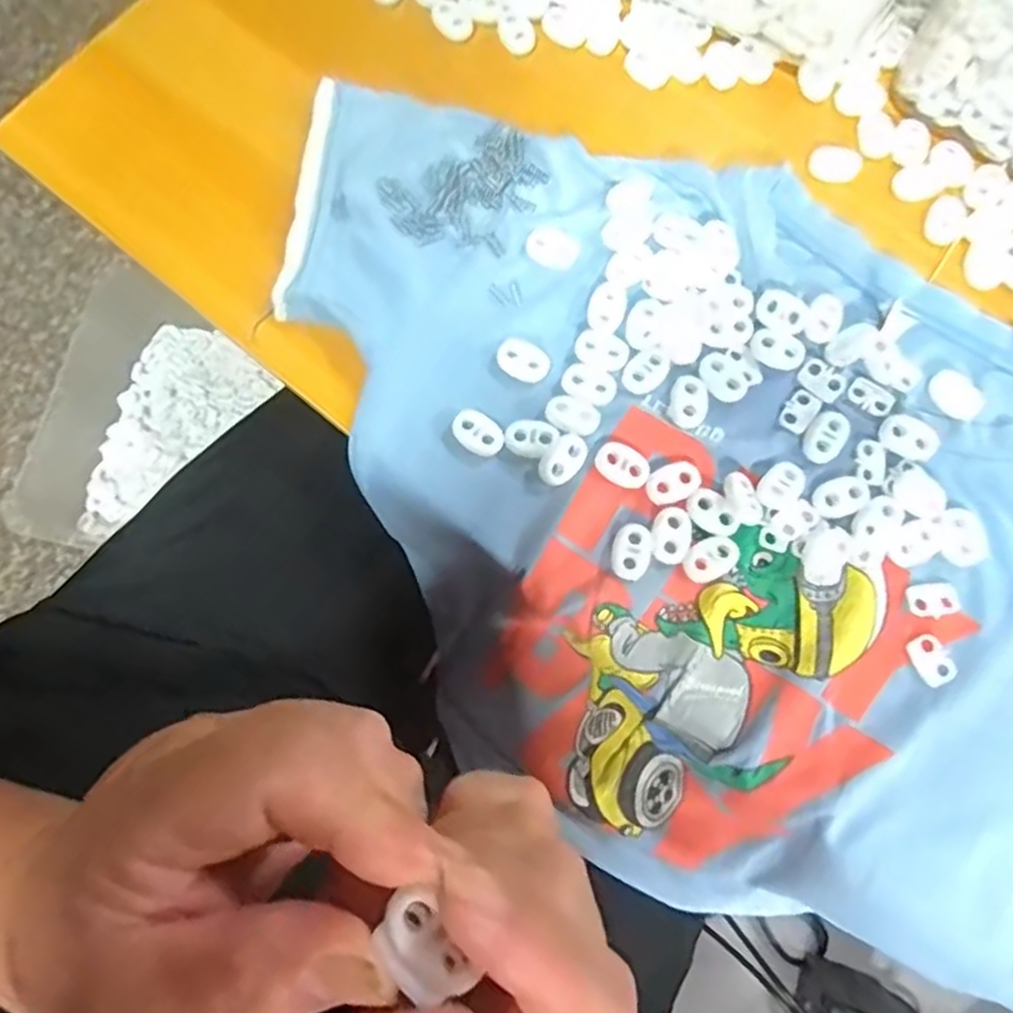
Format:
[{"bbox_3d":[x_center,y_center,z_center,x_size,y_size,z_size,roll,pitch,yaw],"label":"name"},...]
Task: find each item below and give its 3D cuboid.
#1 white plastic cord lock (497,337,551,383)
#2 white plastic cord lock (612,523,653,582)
[{"bbox_3d":[0.008,-0.061,0.295,0.021,0.005,0.016,29,79,6],"label":"white plastic cord lock"},{"bbox_3d":[0.049,0.017,0.276,0.015,0.004,0.023,11,78,3],"label":"white plastic cord lock"}]

